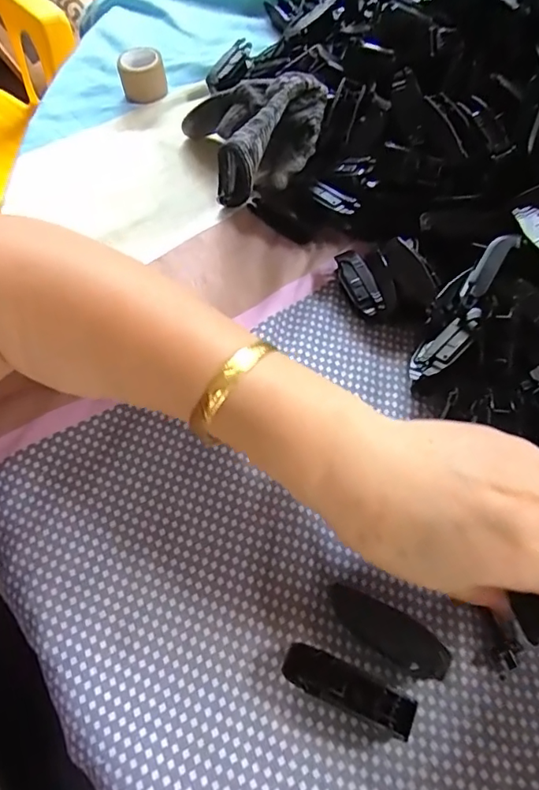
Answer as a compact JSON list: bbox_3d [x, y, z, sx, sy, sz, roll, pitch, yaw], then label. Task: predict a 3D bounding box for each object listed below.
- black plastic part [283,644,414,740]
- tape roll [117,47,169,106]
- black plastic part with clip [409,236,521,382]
[{"bbox_3d":[0.032,0.123,0.213,0.054,0.017,0.017,21,64,9],"label":"black plastic part"},{"bbox_3d":[-0.099,-0.250,0.396,0.034,0.029,0.034,1,62,-2],"label":"tape roll"},{"bbox_3d":[0.107,-0.047,0.275,0.021,0.020,0.089,31,95,14],"label":"black plastic part with clip"}]

